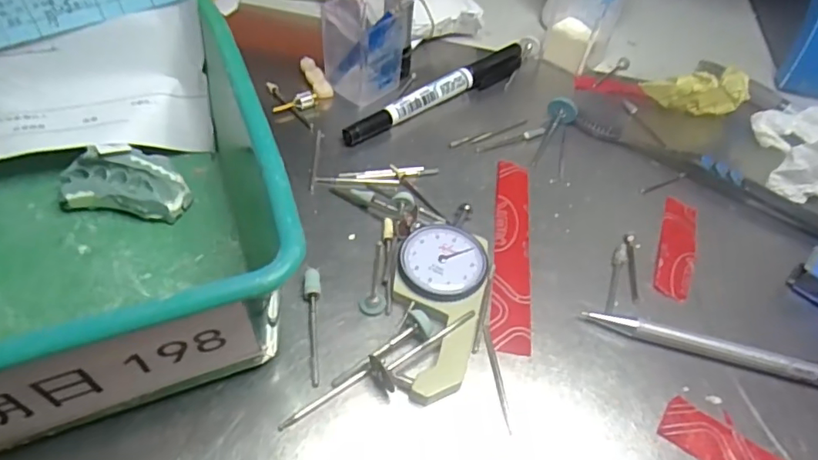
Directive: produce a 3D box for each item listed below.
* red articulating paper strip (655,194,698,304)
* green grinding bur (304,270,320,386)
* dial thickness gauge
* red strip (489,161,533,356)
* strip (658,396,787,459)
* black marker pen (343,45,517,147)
[{"bbox_3d":[0.130,0.006,0.261,0.016,0.004,0.067,22,50,12],"label":"red articulating paper strip"},{"bbox_3d":[-0.038,0.036,0.212,0.006,0.006,0.049,-1,49,-7],"label":"green grinding bur"},{"bbox_3d":[0.012,0.031,0.219,0.037,0.012,0.077,9,49,1],"label":"dial thickness gauge"},{"bbox_3d":[0.048,0.006,0.251,0.017,0.004,0.111,9,49,1],"label":"red strip"},{"bbox_3d":[0.120,0.082,0.197,0.054,0.004,0.022,31,53,19],"label":"strip"},{"bbox_3d":[0.020,-0.079,0.316,0.137,0.014,0.015,-34,61,-30],"label":"black marker pen"}]

